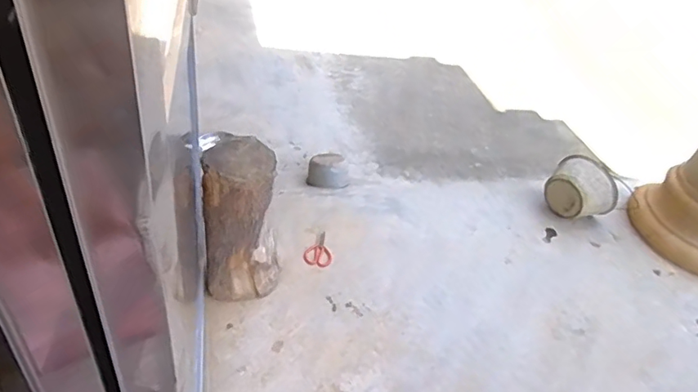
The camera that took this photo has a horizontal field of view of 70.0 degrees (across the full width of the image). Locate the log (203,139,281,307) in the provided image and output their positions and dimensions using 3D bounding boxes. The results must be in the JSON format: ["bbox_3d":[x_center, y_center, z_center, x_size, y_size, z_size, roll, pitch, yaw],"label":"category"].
[{"bbox_3d":[-0.332,0.079,1.573,0.217,0.488,0.267,2,41,-9],"label":"log"}]

